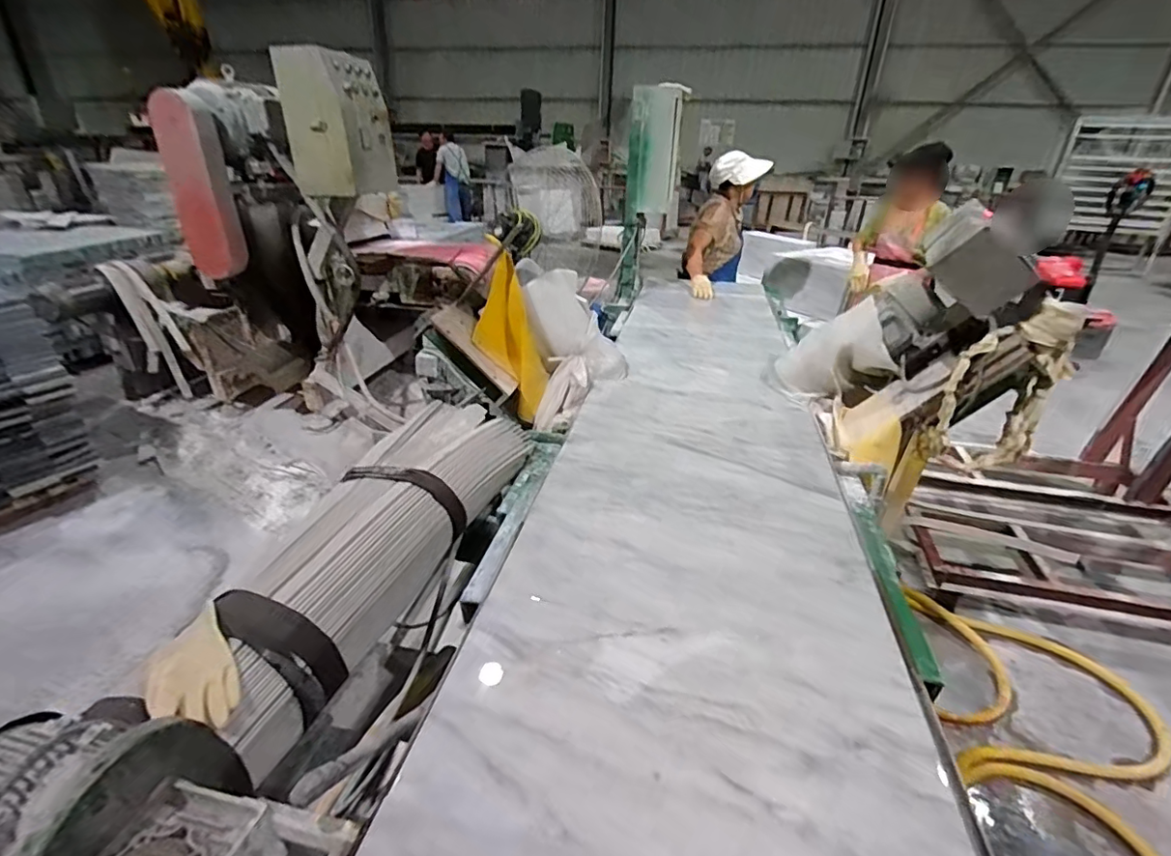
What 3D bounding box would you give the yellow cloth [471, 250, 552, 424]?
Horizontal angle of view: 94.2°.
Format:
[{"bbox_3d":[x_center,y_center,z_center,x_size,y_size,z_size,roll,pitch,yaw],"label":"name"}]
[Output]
[{"bbox_3d":[-0.218,-0.235,1.499,0.170,0.447,0.067,-20,10,-32],"label":"yellow cloth"}]

